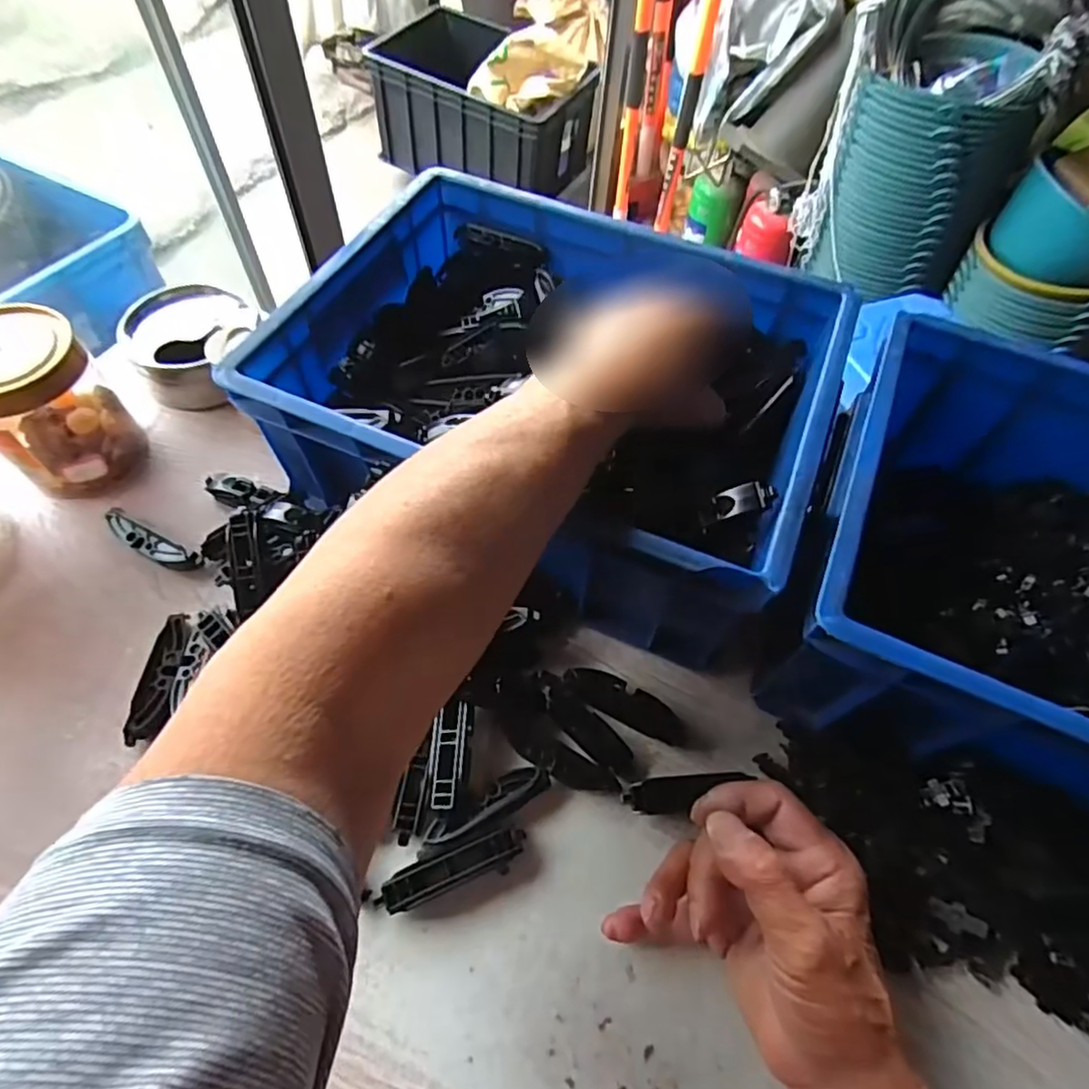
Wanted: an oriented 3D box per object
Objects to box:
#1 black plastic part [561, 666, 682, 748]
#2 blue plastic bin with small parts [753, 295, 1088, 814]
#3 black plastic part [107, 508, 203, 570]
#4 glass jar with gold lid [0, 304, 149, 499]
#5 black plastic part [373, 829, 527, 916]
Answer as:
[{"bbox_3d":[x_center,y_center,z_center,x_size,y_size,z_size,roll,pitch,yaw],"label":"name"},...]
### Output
[{"bbox_3d":[0.051,0.099,0.390,0.078,0.004,0.022,24,76,13],"label":"black plastic part"},{"bbox_3d":[0.336,0.039,0.372,0.348,0.130,0.265,25,60,12],"label":"blue plastic bin with small parts"},{"bbox_3d":[-0.277,-0.001,0.437,0.086,0.017,0.018,27,60,13],"label":"black plastic part"},{"bbox_3d":[-0.350,-0.098,0.436,0.079,0.112,0.088,41,64,20],"label":"glass jar with gold lid"},{"bbox_3d":[-0.049,0.176,0.336,0.078,0.019,0.019,-15,60,-13],"label":"black plastic part"}]

